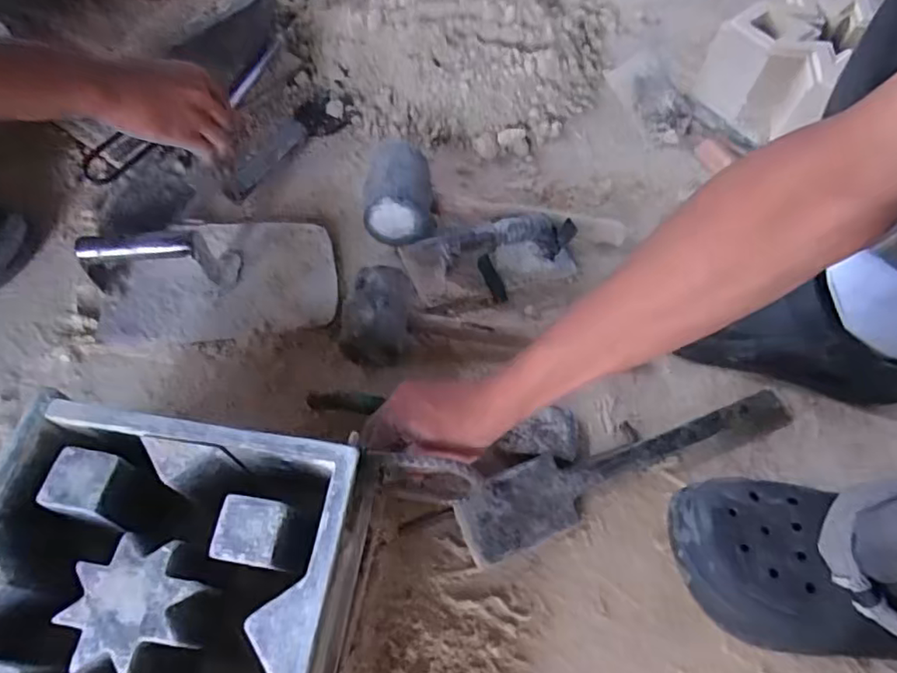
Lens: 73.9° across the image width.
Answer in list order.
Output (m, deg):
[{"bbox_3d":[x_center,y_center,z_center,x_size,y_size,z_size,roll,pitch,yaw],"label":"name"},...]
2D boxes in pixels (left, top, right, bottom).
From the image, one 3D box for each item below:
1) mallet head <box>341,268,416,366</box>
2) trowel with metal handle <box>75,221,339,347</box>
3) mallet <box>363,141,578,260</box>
[{"bbox_3d":[-0.066,-0.015,0.560,0.060,0.059,0.091,5,61,2],"label":"mallet head"},{"bbox_3d":[-0.230,-0.077,0.580,0.227,0.066,0.145,-8,62,-5],"label":"trowel with metal handle"},{"bbox_3d":[0.015,-0.134,0.625,0.228,0.074,0.109,14,62,7],"label":"mallet"}]

